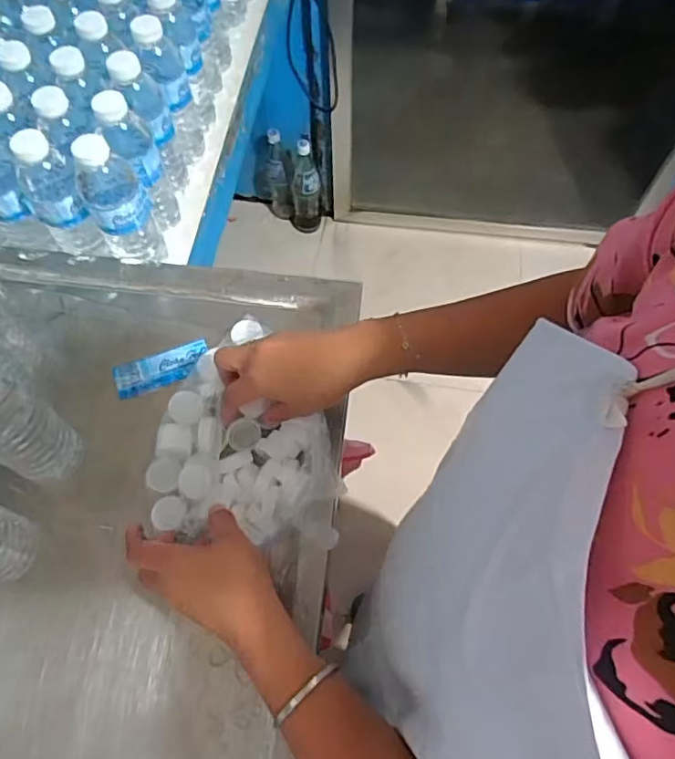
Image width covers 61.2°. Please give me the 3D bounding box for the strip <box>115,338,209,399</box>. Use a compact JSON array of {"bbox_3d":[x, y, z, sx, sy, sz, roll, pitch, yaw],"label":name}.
[{"bbox_3d":[-0.175,-0.010,0.567,0.093,0.004,0.039,-18,71,-4],"label":"strip"}]

